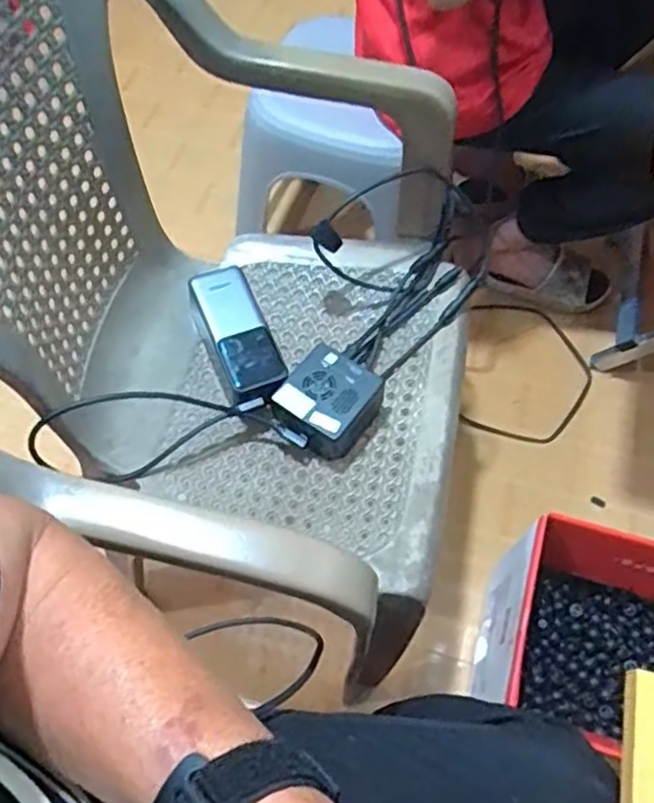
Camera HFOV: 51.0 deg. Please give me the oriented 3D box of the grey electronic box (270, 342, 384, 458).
[{"bbox_3d":[0.003,0.000,0.622,0.076,0.048,0.077,34,65,15],"label":"grey electronic box"}]

